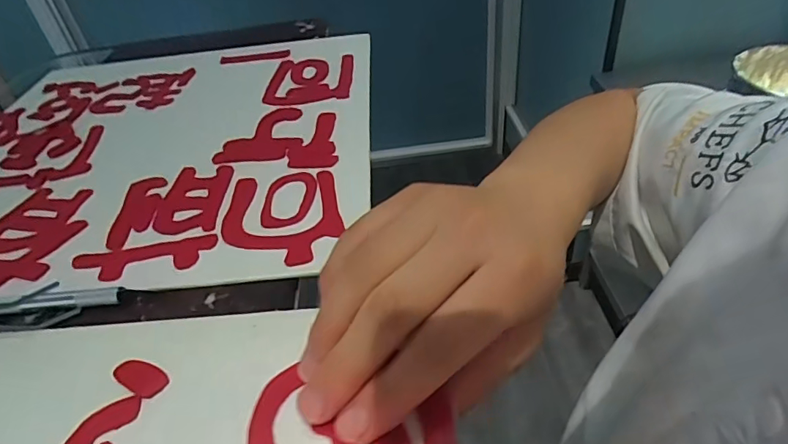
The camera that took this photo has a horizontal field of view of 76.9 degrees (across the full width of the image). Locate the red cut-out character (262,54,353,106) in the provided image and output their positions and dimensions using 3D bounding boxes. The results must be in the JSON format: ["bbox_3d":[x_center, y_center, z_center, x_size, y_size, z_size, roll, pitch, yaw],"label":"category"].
[{"bbox_3d":[-0.066,-0.115,0.393,0.072,0.010,0.074,-6,43,13],"label":"red cut-out character"}]

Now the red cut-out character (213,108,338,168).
[{"bbox_3d":[-0.068,-0.058,0.323,0.075,0.004,0.067,3,42,12],"label":"red cut-out character"}]

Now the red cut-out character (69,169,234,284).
[{"bbox_3d":[-0.126,-0.004,0.271,0.066,0.004,0.083,-8,41,0],"label":"red cut-out character"}]

